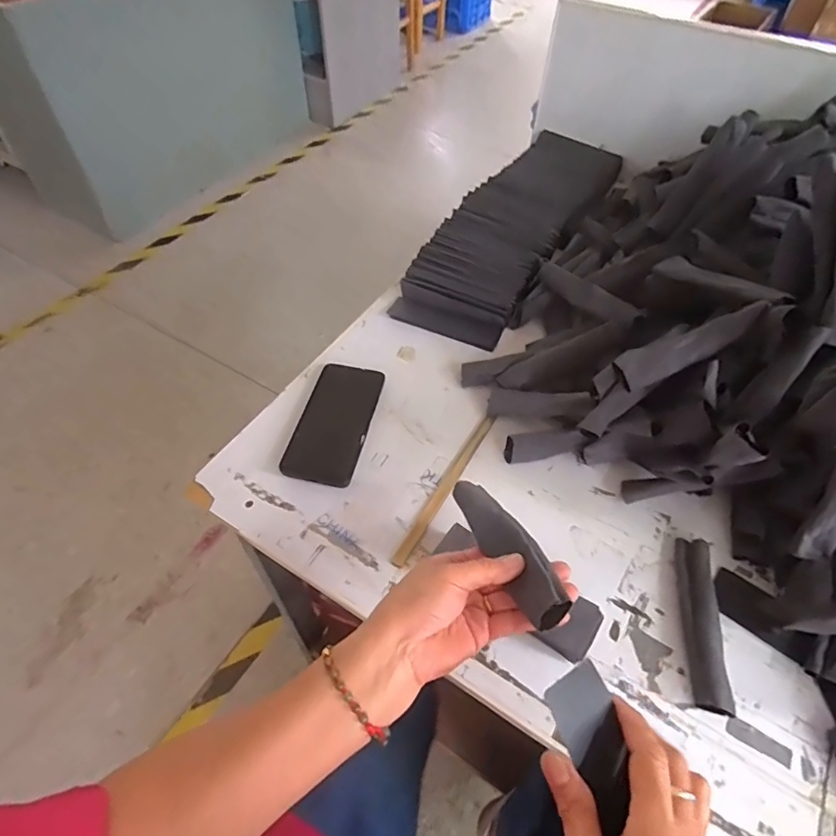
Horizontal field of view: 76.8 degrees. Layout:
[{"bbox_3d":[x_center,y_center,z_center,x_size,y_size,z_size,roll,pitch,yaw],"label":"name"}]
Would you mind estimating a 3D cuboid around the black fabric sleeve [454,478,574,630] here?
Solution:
[{"bbox_3d":[0.070,0.100,0.417,0.032,0.026,0.147,-17,34,-14],"label":"black fabric sleeve"}]

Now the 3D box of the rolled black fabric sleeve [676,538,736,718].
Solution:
[{"bbox_3d":[0.256,0.181,0.477,0.028,0.025,0.151,7,53,4],"label":"rolled black fabric sleeve"}]

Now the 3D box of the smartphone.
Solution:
[{"bbox_3d":[-0.094,0.004,0.609,0.077,0.015,0.163,11,54,7],"label":"smartphone"}]

